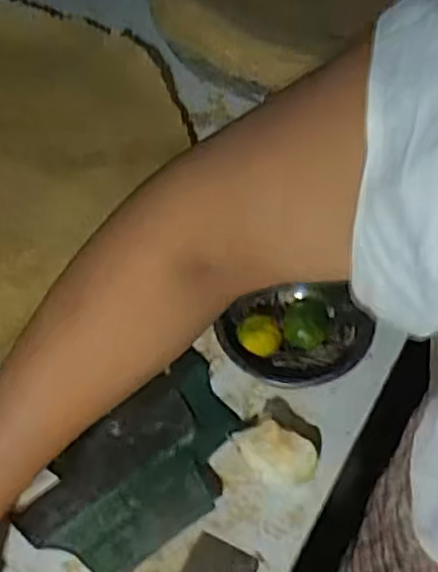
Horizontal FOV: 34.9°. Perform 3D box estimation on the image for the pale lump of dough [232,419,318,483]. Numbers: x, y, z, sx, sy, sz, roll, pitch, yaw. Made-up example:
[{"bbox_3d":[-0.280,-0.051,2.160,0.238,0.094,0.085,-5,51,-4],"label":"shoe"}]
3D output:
[{"bbox_3d":[0.056,0.166,0.681,0.081,0.045,0.045,16,59,12],"label":"pale lump of dough"}]

